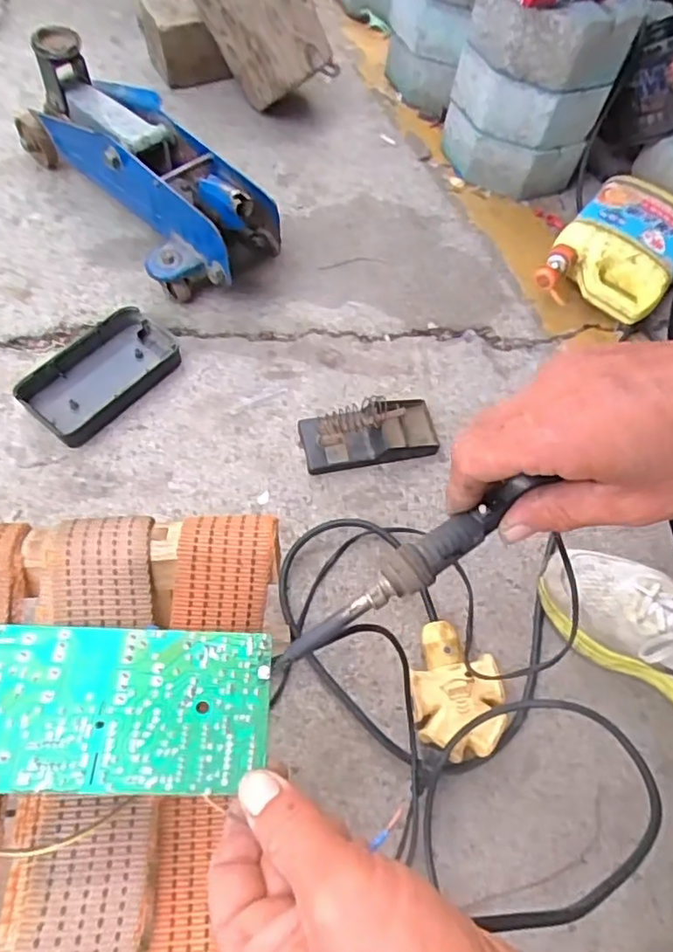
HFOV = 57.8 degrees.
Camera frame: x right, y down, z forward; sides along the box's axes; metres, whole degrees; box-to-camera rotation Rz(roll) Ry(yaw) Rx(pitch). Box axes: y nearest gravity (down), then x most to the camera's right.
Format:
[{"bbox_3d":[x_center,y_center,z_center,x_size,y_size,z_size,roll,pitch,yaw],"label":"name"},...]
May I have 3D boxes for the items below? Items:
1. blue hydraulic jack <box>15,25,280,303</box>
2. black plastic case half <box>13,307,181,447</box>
[{"bbox_3d":[-0.236,-0.372,0.743,0.138,0.149,0.369,-36,72,-22],"label":"blue hydraulic jack"},{"bbox_3d":[-0.262,-0.115,0.683,0.103,0.028,0.166,38,64,12],"label":"black plastic case half"}]

